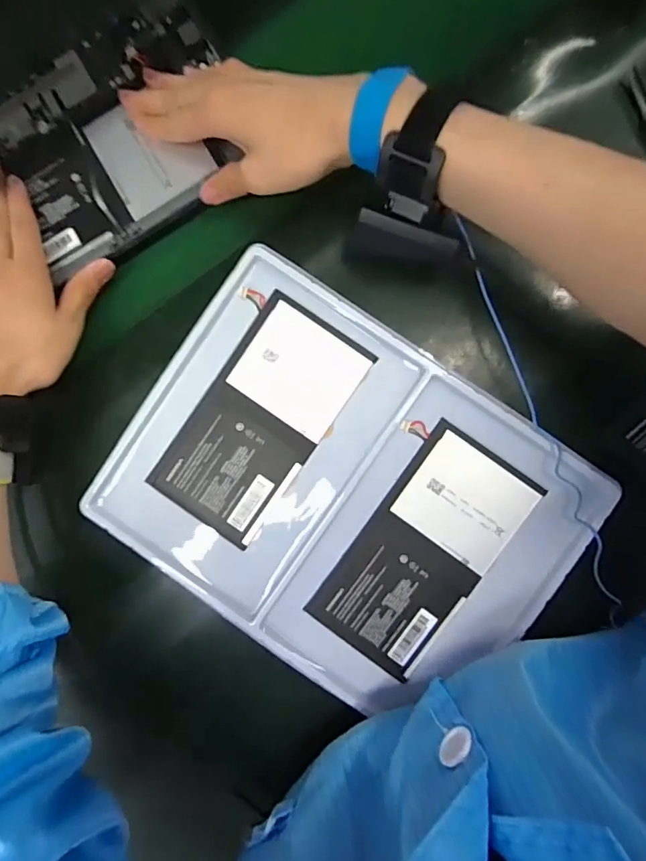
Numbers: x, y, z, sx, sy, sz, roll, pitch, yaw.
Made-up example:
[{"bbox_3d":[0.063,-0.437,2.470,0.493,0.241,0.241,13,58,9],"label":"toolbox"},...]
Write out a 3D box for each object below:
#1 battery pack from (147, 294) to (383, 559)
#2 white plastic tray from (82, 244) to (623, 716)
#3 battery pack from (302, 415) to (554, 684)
[{"bbox_3d":[-0.047,-0.007,0.372,0.093,0.009,0.171,34,91,4],"label":"battery pack"},{"bbox_3d":[0.015,0.047,0.368,0.315,0.021,0.235,33,91,4],"label":"white plastic tray"},{"bbox_3d":[0.071,0.086,0.366,0.097,0.007,0.172,35,91,4],"label":"battery pack"}]

